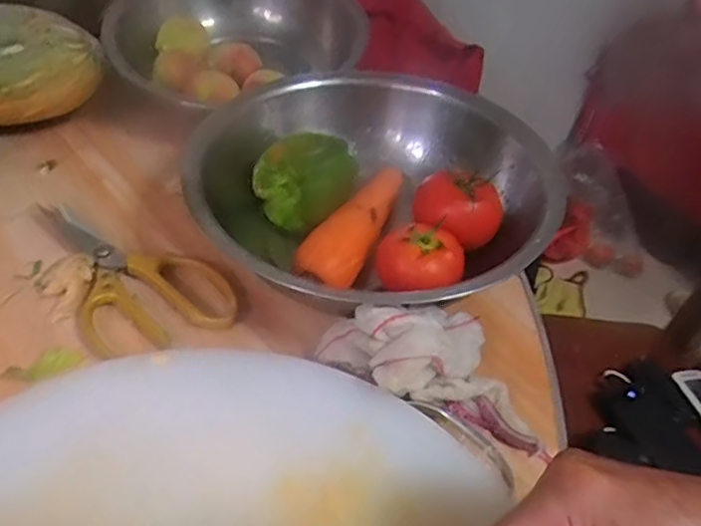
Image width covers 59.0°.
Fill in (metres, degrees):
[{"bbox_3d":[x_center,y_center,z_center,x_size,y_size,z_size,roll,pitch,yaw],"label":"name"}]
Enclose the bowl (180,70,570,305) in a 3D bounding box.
[{"bbox_3d":[0.012,-0.066,0.537,0.288,0.083,0.282,3,45,-3],"label":"bowl"}]

